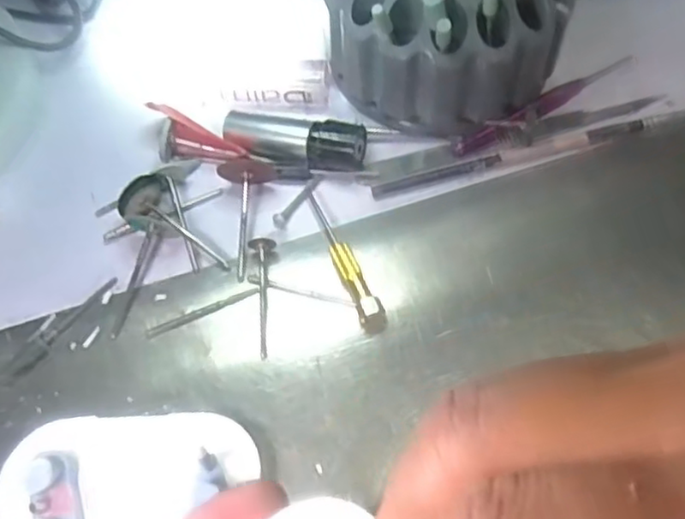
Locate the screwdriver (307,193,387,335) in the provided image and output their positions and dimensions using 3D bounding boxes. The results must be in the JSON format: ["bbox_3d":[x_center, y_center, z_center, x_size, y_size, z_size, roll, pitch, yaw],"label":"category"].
[{"bbox_3d":[0.001,-0.002,0.262,0.009,0.007,0.066,-20,62,-8],"label":"screwdriver"}]

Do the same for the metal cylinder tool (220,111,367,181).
[{"bbox_3d":[-0.020,-0.048,0.282,0.058,0.019,0.017,7,61,7],"label":"metal cylinder tool"}]

